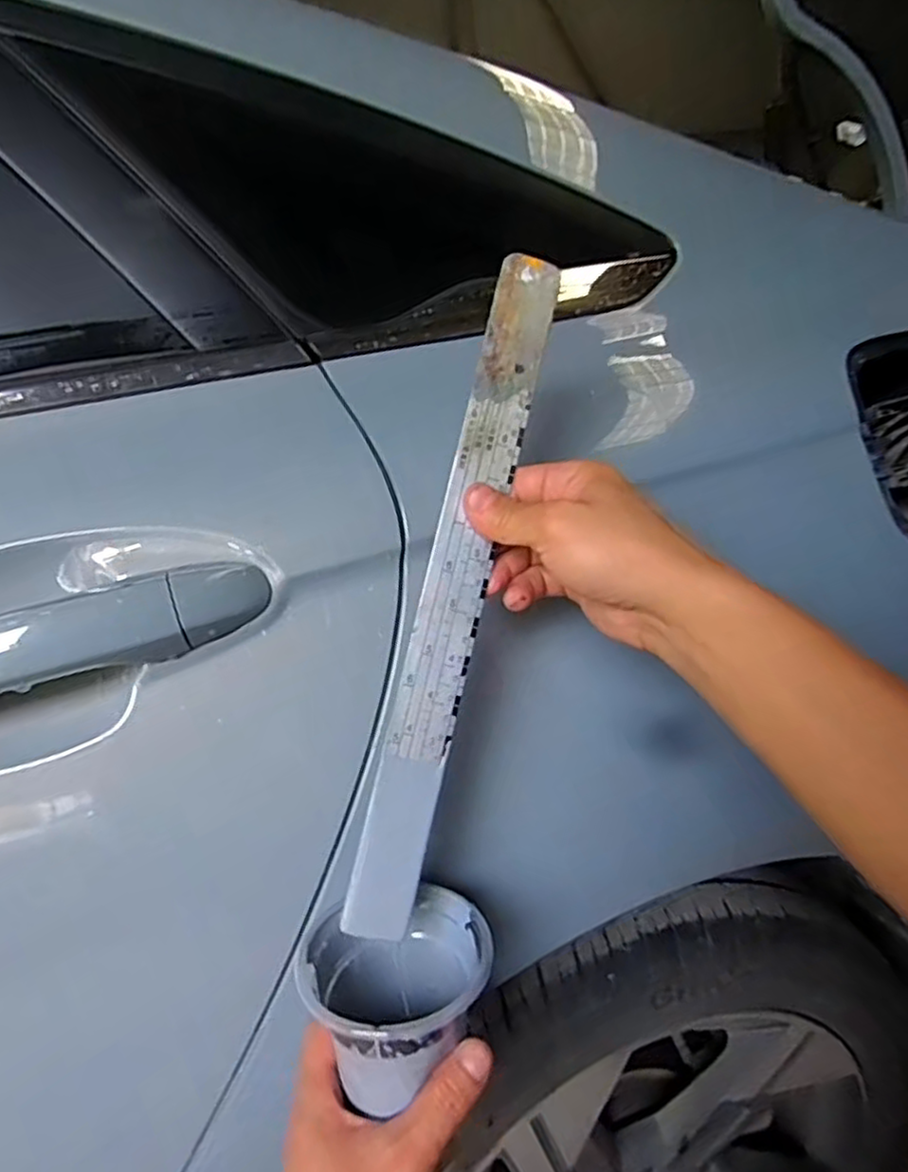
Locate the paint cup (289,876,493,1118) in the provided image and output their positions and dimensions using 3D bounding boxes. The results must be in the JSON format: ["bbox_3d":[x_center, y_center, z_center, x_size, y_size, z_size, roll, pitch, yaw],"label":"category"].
[{"bbox_3d":[-0.028,0.202,0.349,0.092,0.066,0.082,-21,27,-35],"label":"paint cup"}]

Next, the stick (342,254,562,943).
[{"bbox_3d":[0.001,-0.001,0.350,0.032,0.344,0.004,14,-5,-7],"label":"stick"}]

